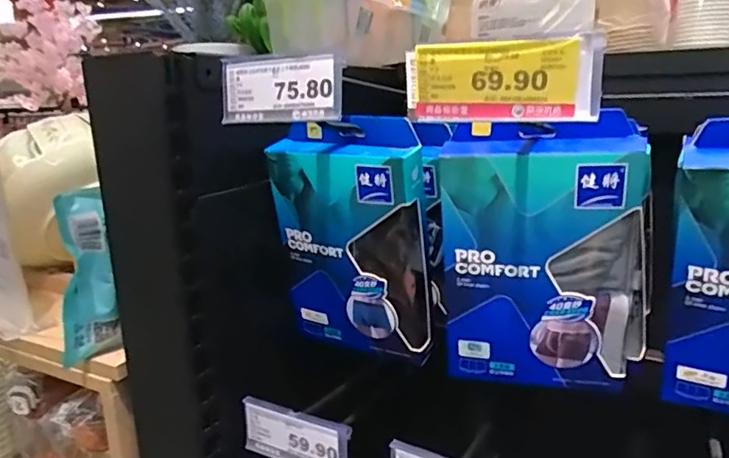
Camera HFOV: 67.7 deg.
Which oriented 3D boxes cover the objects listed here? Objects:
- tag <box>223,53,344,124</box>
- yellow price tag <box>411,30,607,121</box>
[{"bbox_3d":[-0.057,-0.096,0.370,0.097,0.045,0.008,5,9,30],"label":"tag"},{"bbox_3d":[0.074,-0.082,0.302,0.106,0.040,0.005,7,20,29],"label":"yellow price tag"}]

